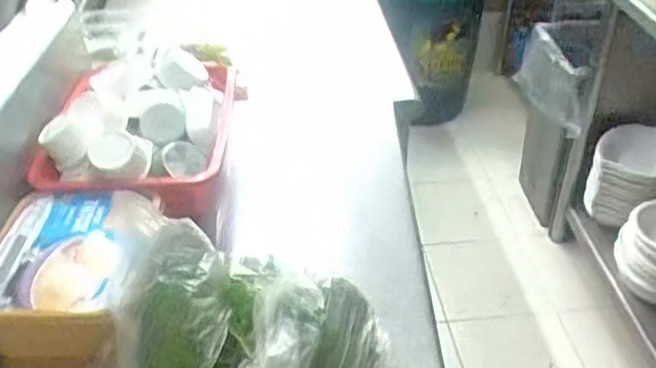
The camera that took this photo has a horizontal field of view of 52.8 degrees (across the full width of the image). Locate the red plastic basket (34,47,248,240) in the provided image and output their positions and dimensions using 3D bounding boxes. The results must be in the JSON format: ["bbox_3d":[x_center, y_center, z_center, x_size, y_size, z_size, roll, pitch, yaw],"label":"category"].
[{"bbox_3d":[-0.239,-0.083,0.888,0.227,0.091,0.301,0,38,2],"label":"red plastic basket"}]

